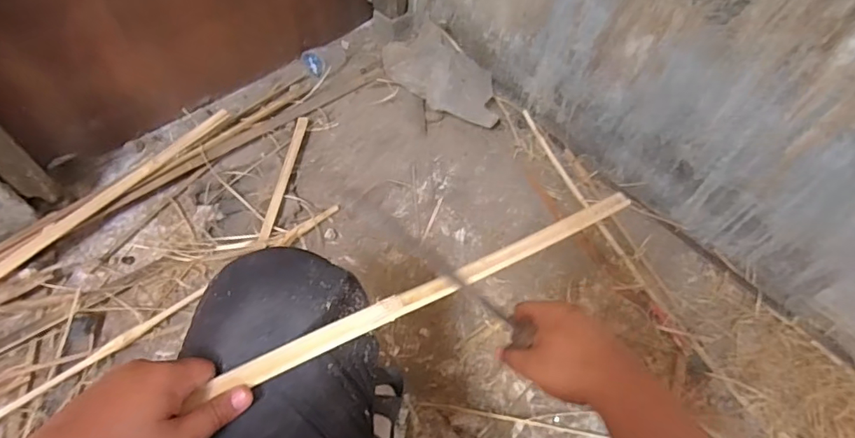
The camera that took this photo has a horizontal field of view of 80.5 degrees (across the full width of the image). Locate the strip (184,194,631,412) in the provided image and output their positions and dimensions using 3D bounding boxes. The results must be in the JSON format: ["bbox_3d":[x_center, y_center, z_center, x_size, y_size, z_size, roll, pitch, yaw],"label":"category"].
[{"bbox_3d":[0.019,0.059,0.476,0.446,0.012,0.022,-22,61,-22],"label":"strip"}]

